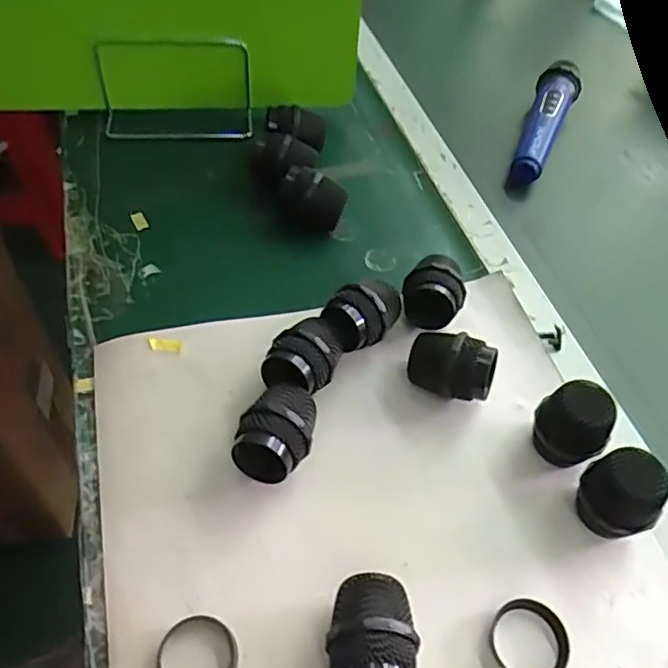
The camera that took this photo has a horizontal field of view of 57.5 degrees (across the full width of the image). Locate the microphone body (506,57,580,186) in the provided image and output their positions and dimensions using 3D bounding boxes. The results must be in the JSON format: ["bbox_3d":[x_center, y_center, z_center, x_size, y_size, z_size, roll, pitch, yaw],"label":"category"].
[{"bbox_3d":[0.227,-0.231,0.661,0.043,0.048,0.180,24,54,12],"label":"microphone body"}]

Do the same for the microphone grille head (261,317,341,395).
[{"bbox_3d":[-0.019,0.017,0.433,0.041,0.043,0.061,27,55,15],"label":"microphone grille head"}]

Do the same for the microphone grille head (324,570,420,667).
[{"bbox_3d":[0.019,0.165,0.328,0.045,0.050,0.064,0,53,-6],"label":"microphone grille head"}]

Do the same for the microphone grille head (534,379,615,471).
[{"bbox_3d":[0.160,0.063,0.411,0.040,0.055,0.039,7,53,0],"label":"microphone grille head"}]

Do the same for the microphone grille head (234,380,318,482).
[{"bbox_3d":[-0.037,0.064,0.394,0.044,0.042,0.060,16,53,6],"label":"microphone grille head"}]

